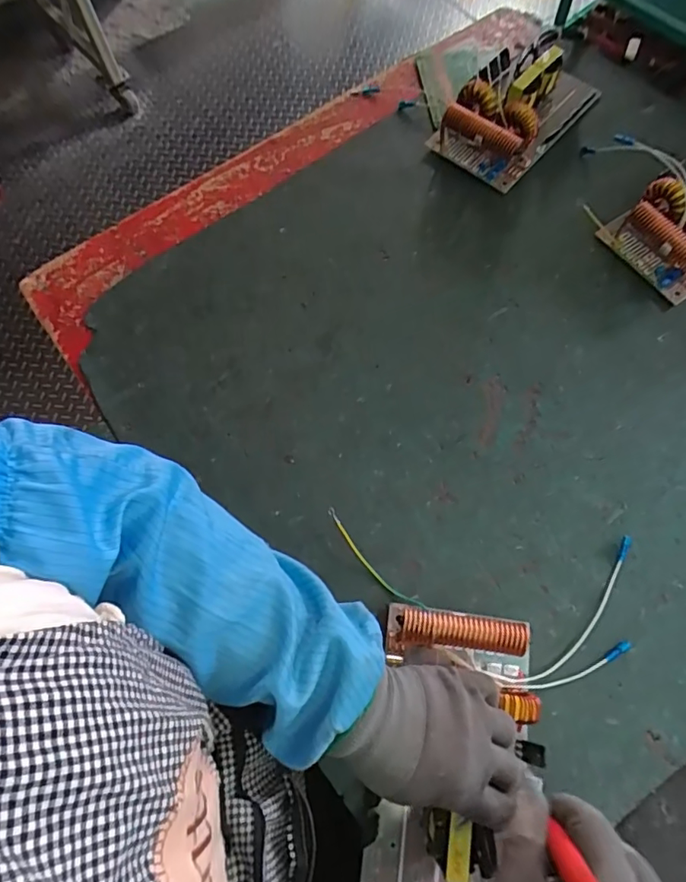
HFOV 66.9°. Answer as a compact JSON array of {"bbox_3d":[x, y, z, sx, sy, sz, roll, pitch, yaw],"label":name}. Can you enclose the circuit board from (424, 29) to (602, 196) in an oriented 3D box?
[{"bbox_3d":[0.227,-0.421,0.638,0.129,0.057,0.228,39,74,10],"label":"circuit board"}]

